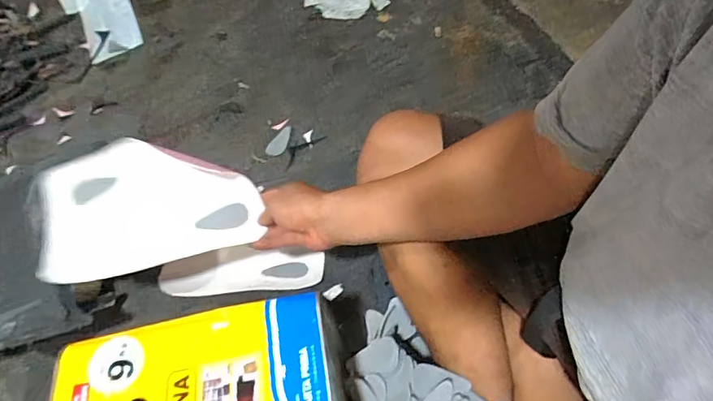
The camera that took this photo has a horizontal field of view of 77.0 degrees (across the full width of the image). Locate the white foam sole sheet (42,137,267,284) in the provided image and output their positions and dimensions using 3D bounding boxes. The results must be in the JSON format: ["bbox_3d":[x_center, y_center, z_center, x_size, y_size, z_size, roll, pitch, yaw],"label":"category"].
[{"bbox_3d":[-0.266,0.006,0.560,0.266,0.075,0.156,-15,57,-4],"label":"white foam sole sheet"}]

